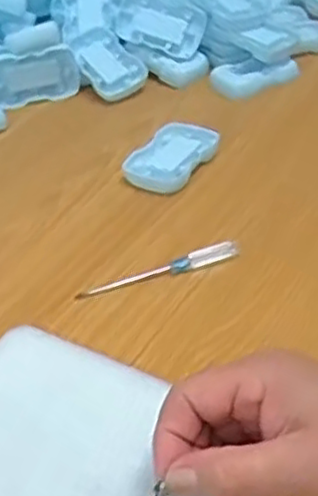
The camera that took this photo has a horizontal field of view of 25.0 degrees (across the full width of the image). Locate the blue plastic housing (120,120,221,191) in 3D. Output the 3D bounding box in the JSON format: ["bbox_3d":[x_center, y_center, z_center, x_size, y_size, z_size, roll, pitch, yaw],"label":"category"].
[{"bbox_3d":[0.011,-0.078,0.610,0.053,0.022,0.080,23,46,30],"label":"blue plastic housing"}]

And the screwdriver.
[{"bbox_3d":[0.001,0.014,0.501,0.117,0.010,0.012,-14,39,-12],"label":"screwdriver"}]

